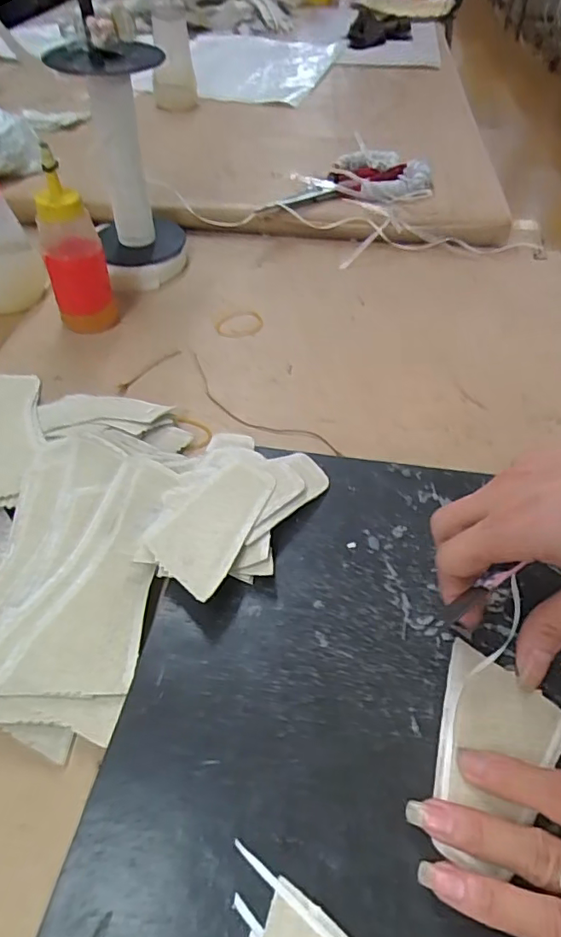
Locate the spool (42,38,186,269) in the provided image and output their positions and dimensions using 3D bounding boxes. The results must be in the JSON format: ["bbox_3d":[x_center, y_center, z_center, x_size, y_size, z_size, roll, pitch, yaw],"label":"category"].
[{"bbox_3d":[-0.146,-0.288,0.533,0.088,0.189,0.084,0,47,0],"label":"spool"}]

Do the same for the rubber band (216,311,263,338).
[{"bbox_3d":[-0.038,-0.133,0.518,0.040,0.004,0.038,6,48,5],"label":"rubber band"}]

